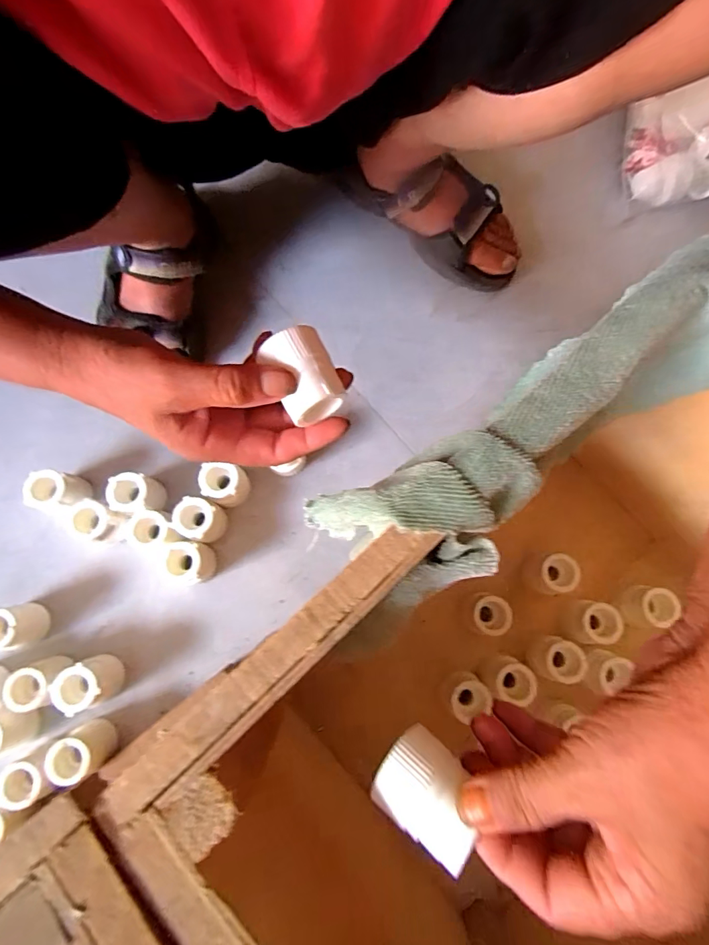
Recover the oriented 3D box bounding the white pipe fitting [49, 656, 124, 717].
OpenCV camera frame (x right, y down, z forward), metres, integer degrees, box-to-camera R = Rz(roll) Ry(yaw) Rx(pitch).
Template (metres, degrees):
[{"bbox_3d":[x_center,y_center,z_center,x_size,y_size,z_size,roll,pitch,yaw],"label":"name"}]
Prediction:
[{"bbox_3d":[-0.232,0.185,0.390,0.034,0.047,0.038,-30,78,-7],"label":"white pipe fitting"}]

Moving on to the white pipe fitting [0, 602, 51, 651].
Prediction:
[{"bbox_3d":[-0.304,0.138,0.400,0.039,0.051,0.038,0,76,0],"label":"white pipe fitting"}]

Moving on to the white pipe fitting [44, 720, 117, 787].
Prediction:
[{"bbox_3d":[-0.229,0.235,0.377,0.031,0.049,0.036,-39,80,-9],"label":"white pipe fitting"}]

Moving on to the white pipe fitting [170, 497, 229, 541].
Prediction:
[{"bbox_3d":[-0.147,0.046,0.428,0.035,0.050,0.035,15,77,3],"label":"white pipe fitting"}]

